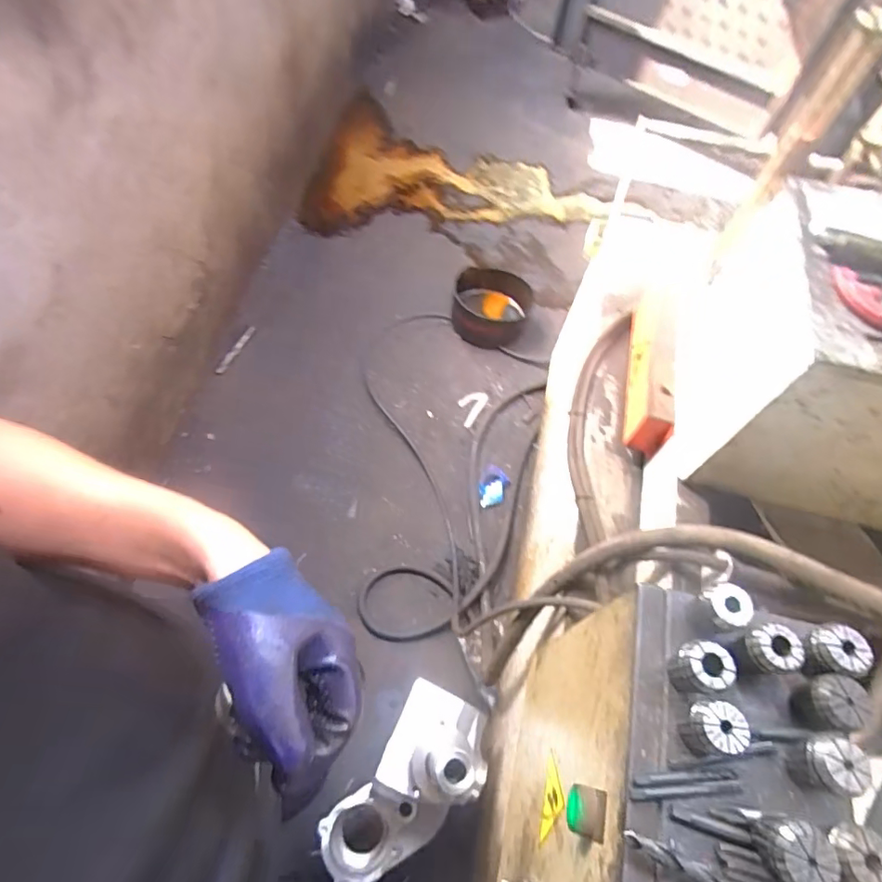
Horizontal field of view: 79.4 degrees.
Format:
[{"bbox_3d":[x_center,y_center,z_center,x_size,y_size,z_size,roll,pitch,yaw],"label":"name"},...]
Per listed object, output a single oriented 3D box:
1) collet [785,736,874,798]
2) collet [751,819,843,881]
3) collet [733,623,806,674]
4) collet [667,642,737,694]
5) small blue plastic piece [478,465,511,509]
[{"bbox_3d":[0.234,0.197,0.322,0.026,0.042,0.030,0,62,-5],"label":"collet"},{"bbox_3d":[0.192,0.228,0.295,0.032,0.041,0.030,2,62,-4],"label":"collet"},{"bbox_3d":[0.215,0.140,0.353,0.028,0.042,0.027,2,62,-4],"label":"collet"},{"bbox_3d":[0.167,0.148,0.345,0.034,0.039,0.028,-8,63,-9],"label":"collet"},{"bbox_3d":[0.149,0.133,1.533,0.082,0.052,0.125,27,63,9],"label":"small blue plastic piece"}]

